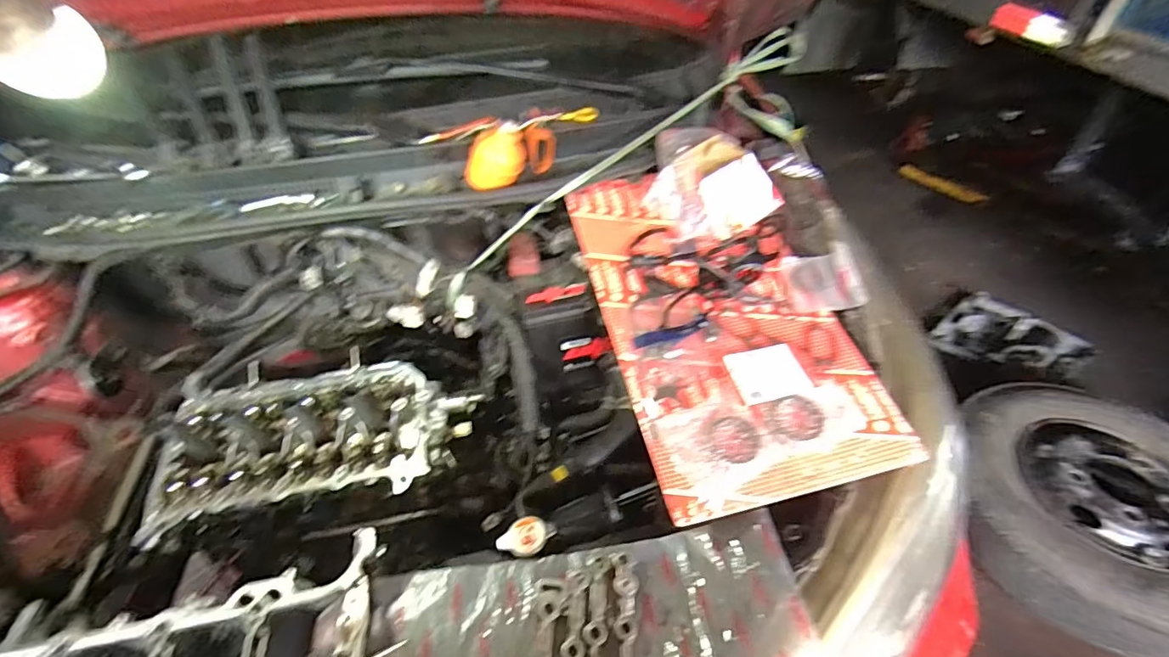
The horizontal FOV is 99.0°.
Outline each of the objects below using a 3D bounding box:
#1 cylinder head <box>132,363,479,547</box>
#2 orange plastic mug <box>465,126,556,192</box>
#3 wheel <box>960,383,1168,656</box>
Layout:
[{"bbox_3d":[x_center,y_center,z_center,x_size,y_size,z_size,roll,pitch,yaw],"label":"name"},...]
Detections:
[{"bbox_3d":[-0.412,0.162,0.773,0.443,0.093,0.233,-8,44,-5],"label":"cylinder head"},{"bbox_3d":[-0.114,-0.264,0.754,0.077,0.092,0.125,25,50,27],"label":"orange plastic mug"},{"bbox_3d":[1.329,0.453,1.275,0.613,0.182,0.641,-2,43,2],"label":"wheel"}]

